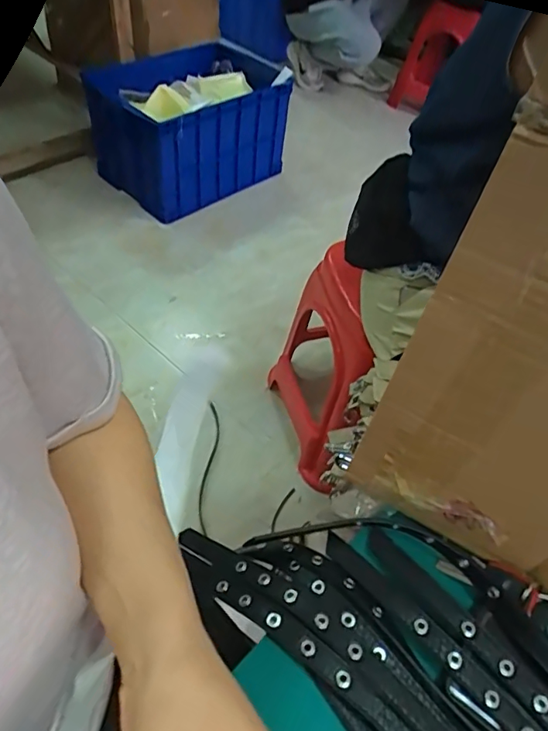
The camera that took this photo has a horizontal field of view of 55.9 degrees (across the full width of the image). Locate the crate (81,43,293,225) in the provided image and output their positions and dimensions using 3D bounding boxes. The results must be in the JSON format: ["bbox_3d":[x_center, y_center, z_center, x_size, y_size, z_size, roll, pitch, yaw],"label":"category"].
[{"bbox_3d":[-0.260,-0.781,1.704,0.581,0.325,0.374,-33,61,-28],"label":"crate"}]

